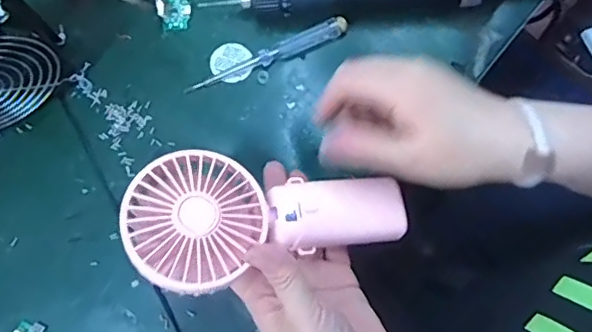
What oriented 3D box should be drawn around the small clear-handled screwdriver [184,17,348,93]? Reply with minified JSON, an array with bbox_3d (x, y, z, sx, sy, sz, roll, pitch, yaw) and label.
[{"bbox_3d":[-0.023,-0.088,0.464,0.137,0.016,0.014,-22,79,-3],"label":"small clear-handled screwdriver"}]

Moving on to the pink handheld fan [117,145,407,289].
[{"bbox_3d":[-0.018,0.033,0.371,0.178,0.036,0.083,-1,78,-17],"label":"pink handheld fan"}]

